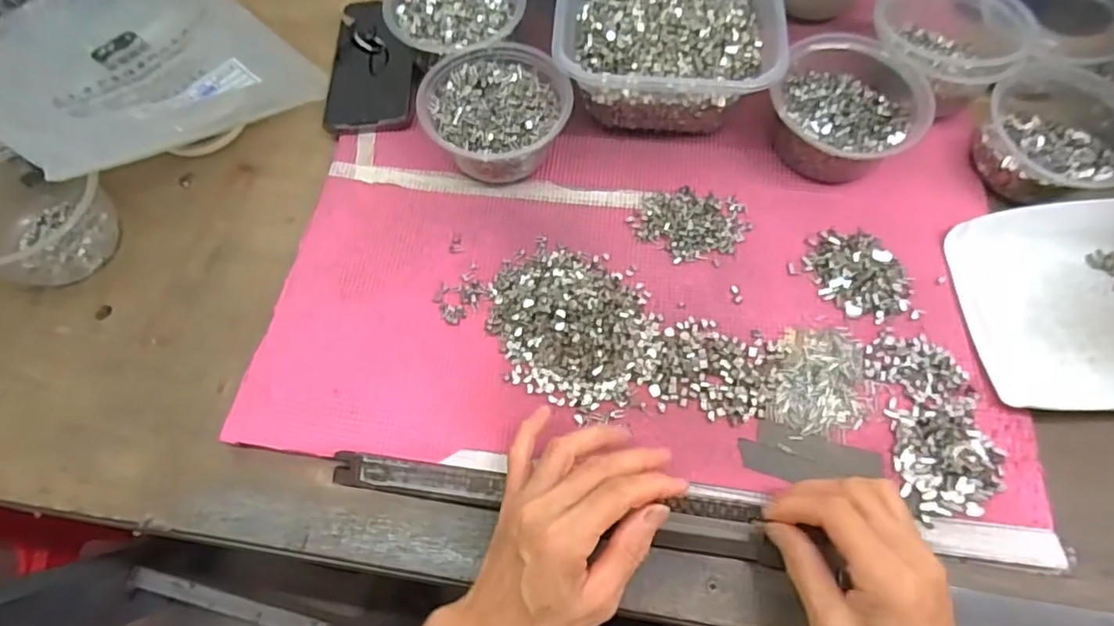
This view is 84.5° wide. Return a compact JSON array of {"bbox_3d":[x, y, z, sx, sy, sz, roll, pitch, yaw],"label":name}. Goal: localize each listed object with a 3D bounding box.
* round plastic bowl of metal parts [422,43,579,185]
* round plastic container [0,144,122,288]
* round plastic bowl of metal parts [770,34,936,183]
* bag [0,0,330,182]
[{"bbox_3d":[-0.047,-0.163,0.485,0.109,0.045,0.114,0,63,1],"label":"round plastic bowl of metal parts"},{"bbox_3d":[-0.396,-0.069,0.454,0.104,0.056,0.103,22,66,12],"label":"round plastic container"},{"bbox_3d":[0.226,-0.163,0.480,0.107,0.050,0.115,0,63,1],"label":"round plastic bowl of metal parts"},{"bbox_3d":[-0.376,-0.220,0.519,0.272,0.070,0.221,36,69,17],"label":"bag"}]

